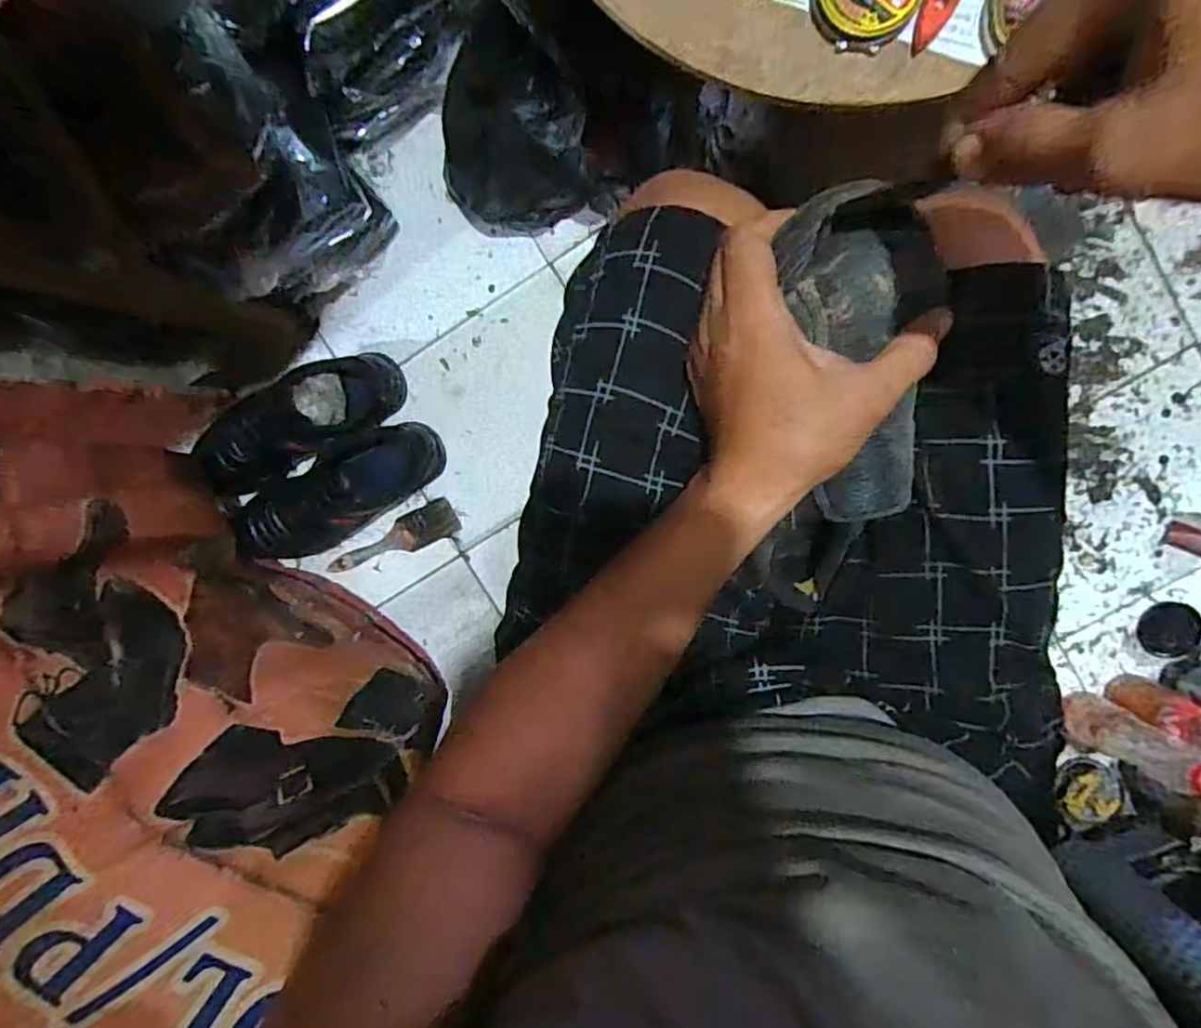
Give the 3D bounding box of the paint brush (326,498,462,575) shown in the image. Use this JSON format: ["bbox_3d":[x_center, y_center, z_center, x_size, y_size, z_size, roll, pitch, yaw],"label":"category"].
[{"bbox_3d":[-0.279,0.035,0.871,0.184,0.011,0.049,-22,96,7],"label":"paint brush"}]

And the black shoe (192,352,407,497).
[{"bbox_3d":[-0.365,-0.121,0.805,0.250,0.082,0.098,-28,95,8],"label":"black shoe"}]

